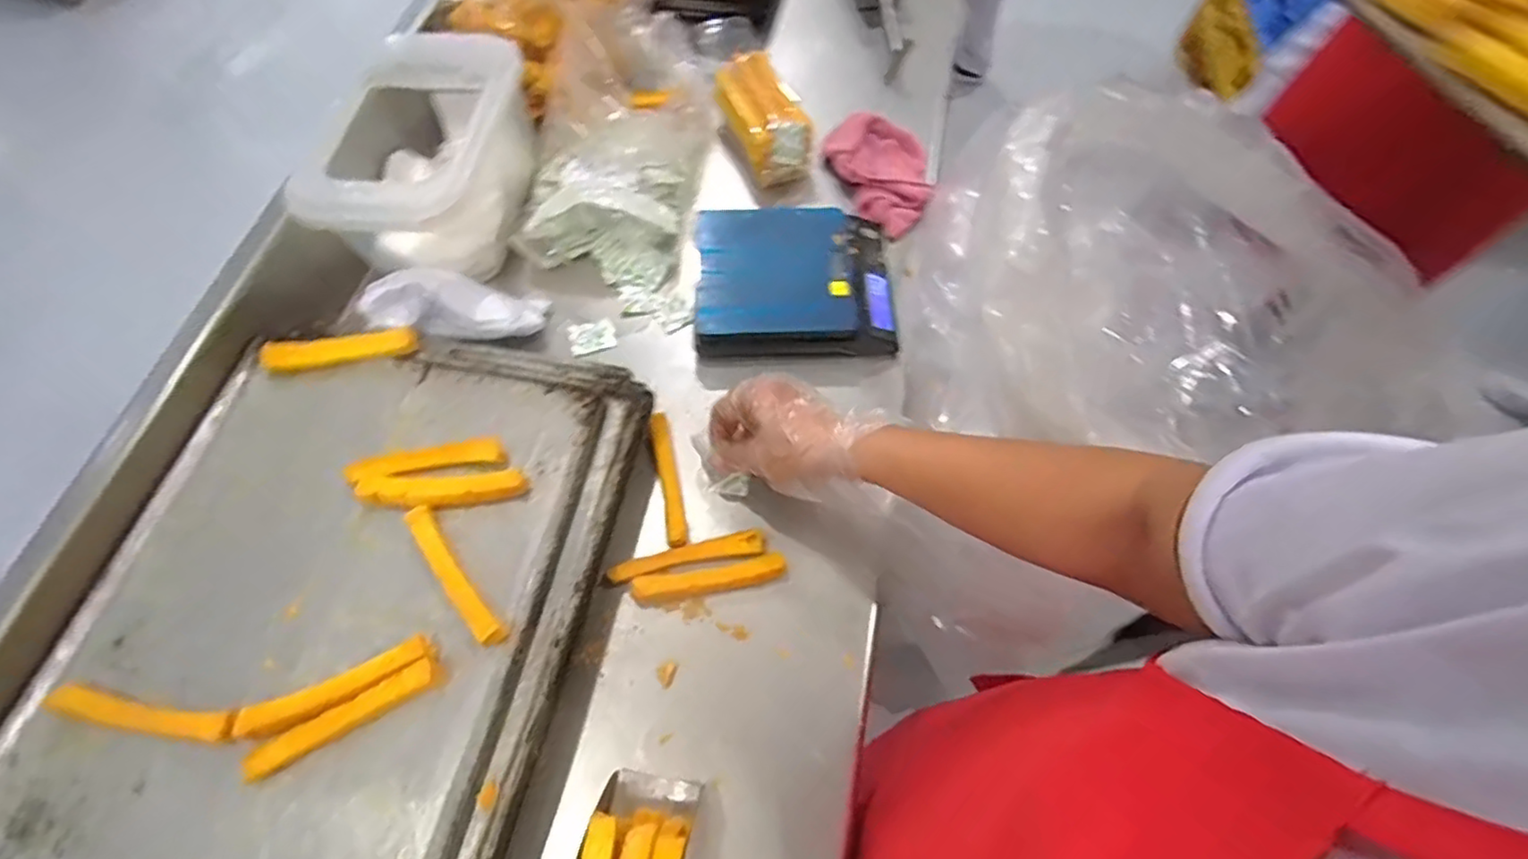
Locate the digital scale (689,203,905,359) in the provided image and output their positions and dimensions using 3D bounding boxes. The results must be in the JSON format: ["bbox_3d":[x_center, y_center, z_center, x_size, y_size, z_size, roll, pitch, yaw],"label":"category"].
[{"bbox_3d":[0.030,-0.148,0.649,0.193,0.045,0.159,-1,64,0],"label":"digital scale"}]

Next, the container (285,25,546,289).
[{"bbox_3d":[-0.342,-0.266,0.659,0.157,0.130,0.232,8,65,4],"label":"container"}]

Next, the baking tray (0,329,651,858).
[{"bbox_3d":[-0.322,0.131,0.484,0.357,0.034,0.468,12,65,6],"label":"baking tray"}]

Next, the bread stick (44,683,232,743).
[{"bbox_3d":[-0.419,0.191,0.442,0.127,0.016,0.019,8,65,5],"label":"bread stick"}]

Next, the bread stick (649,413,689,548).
[{"bbox_3d":[-0.082,0.043,0.573,0.020,0.015,0.119,-12,65,-5],"label":"bread stick"}]

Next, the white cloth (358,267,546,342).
[{"bbox_3d":[-0.291,-0.121,0.624,0.159,0.041,0.074,5,63,-17],"label":"white cloth"}]

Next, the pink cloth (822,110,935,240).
[{"bbox_3d":[0.138,-0.293,0.729,0.101,0.048,0.150,-22,66,-10],"label":"pink cloth"}]

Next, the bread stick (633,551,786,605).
[{"bbox_3d":[-0.045,0.124,0.542,0.126,0.021,0.021,-11,65,-5],"label":"bread stick"}]

